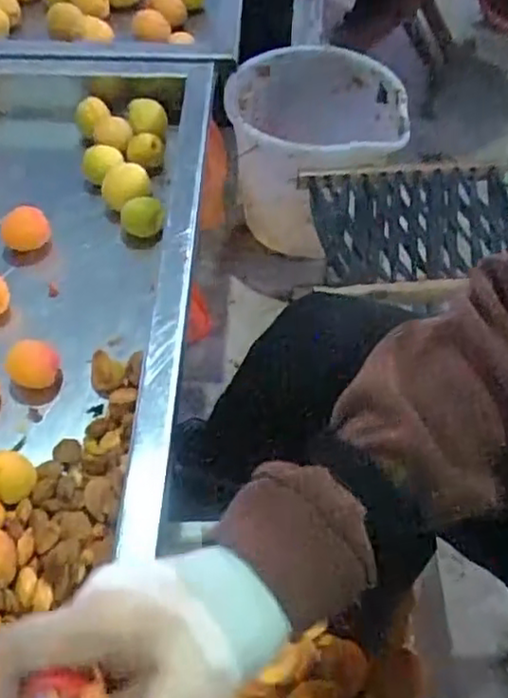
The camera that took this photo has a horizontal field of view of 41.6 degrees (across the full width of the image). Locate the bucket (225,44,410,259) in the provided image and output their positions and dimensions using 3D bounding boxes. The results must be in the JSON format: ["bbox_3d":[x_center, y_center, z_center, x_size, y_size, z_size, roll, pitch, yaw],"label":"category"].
[{"bbox_3d":[0.096,-0.335,1.114,0.266,0.241,0.258,0,54,0],"label":"bucket"}]

